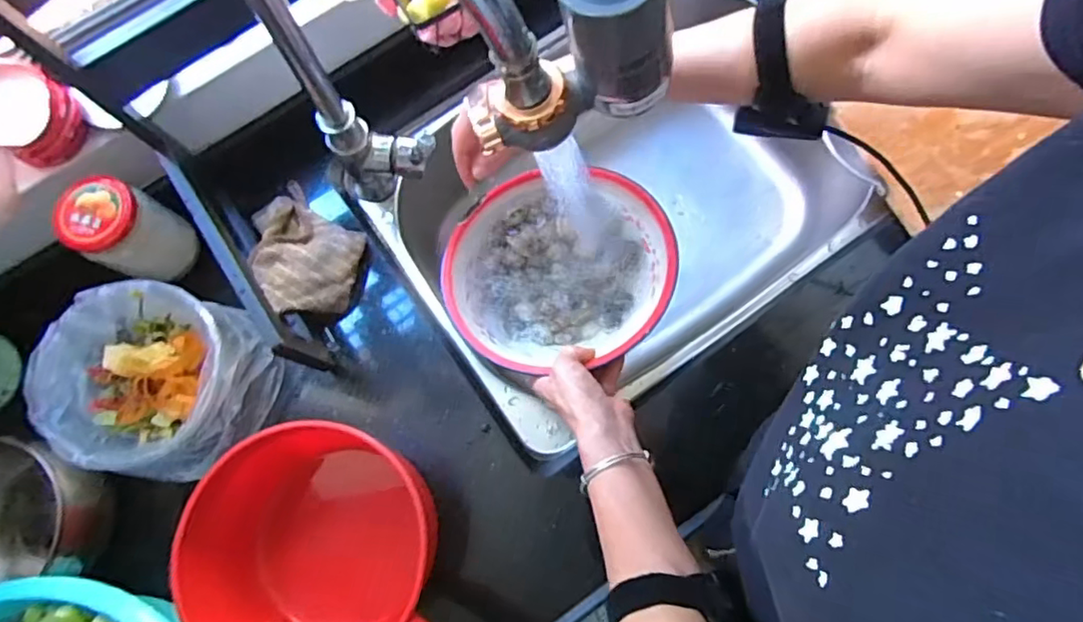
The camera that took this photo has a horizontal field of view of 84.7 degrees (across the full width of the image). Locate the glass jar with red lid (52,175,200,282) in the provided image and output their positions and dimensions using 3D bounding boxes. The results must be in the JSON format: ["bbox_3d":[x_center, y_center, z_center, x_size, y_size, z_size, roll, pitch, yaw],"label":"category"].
[{"bbox_3d":[-0.396,-0.074,0.579,0.086,0.096,0.079,0,75,0],"label":"glass jar with red lid"}]

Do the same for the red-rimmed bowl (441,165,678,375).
[{"bbox_3d":[0.014,-0.043,0.601,0.218,0.062,0.213,0,75,0],"label":"red-rimmed bowl"}]

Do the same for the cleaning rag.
[{"bbox_3d":[-0.254,-0.059,0.619,0.136,0.047,0.123,33,78,9],"label":"cleaning rag"}]

